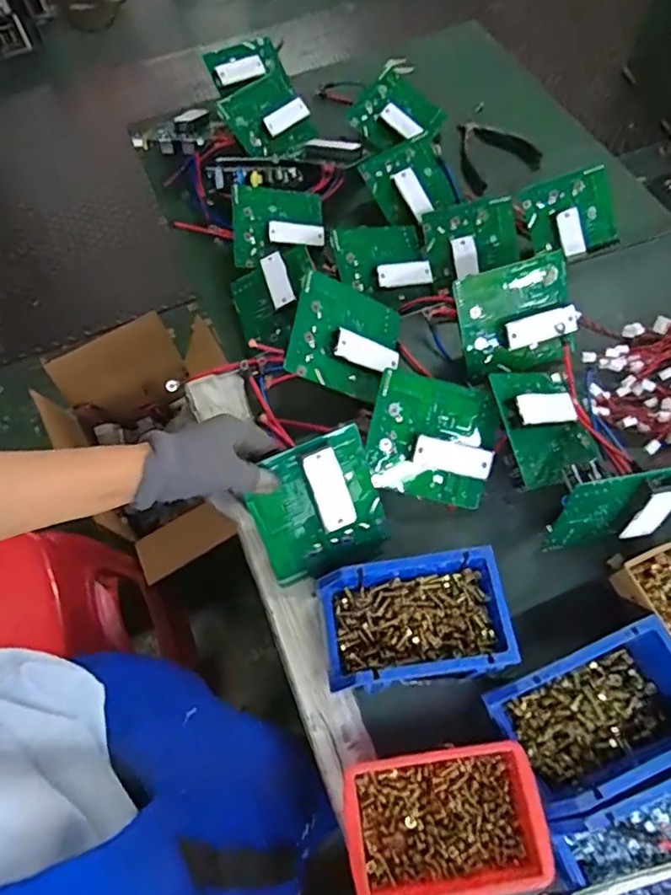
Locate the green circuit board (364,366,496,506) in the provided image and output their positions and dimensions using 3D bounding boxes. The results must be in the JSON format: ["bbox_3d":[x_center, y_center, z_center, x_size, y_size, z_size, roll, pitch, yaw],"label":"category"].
[{"bbox_3d":[0.098,-0.009,0.598,0.127,0.021,0.118,13,85,1],"label":"green circuit board"}]

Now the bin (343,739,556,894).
[{"bbox_3d":[0.086,0.298,0.471,0.150,0.044,0.100,-7,63,-2],"label":"bin"}]

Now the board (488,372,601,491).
[{"bbox_3d":[0.220,-0.026,0.601,0.106,0.028,0.115,-16,86,-29],"label":"board"}]

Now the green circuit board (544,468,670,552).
[{"bbox_3d":[0.262,0.062,0.546,0.116,0.124,0.029,-11,63,-4],"label":"green circuit board"}]

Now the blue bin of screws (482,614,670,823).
[{"bbox_3d":[0.224,0.223,0.495,0.169,0.062,0.102,-21,64,-9],"label":"blue bin of screws"}]

